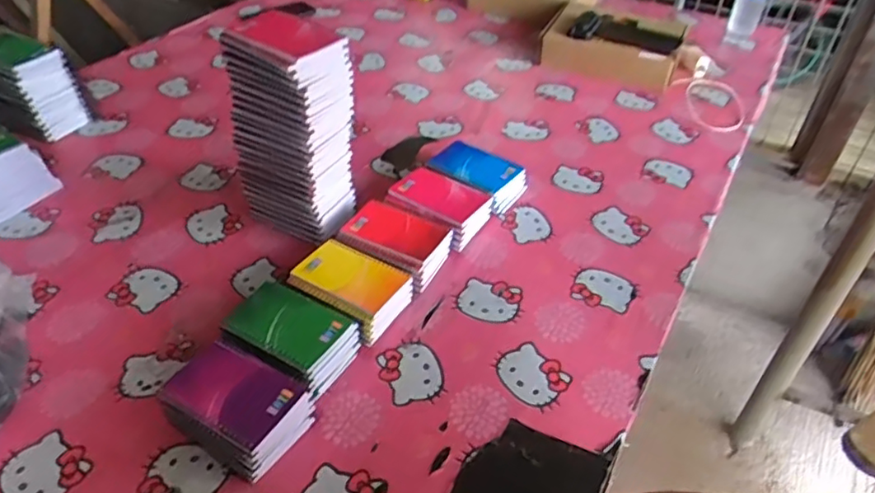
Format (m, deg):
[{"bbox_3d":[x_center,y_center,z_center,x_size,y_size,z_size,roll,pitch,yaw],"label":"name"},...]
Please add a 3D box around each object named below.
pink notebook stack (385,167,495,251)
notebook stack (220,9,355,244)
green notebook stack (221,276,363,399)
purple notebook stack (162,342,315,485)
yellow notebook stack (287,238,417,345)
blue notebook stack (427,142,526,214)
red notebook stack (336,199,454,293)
[{"bbox_3d":[0.003,-0.057,0.919,0.141,0.053,0.104,29,48,28],"label":"pink notebook stack"},{"bbox_3d":[-0.187,-0.146,0.836,0.138,0.289,0.102,24,45,23],"label":"notebook stack"},{"bbox_3d":[-0.170,0.105,0.723,0.141,0.057,0.097,23,45,22],"label":"green notebook stack"},{"bbox_3d":[-0.208,0.166,0.648,0.144,0.054,0.095,22,45,21],"label":"purple notebook stack"},{"bbox_3d":[-0.110,0.052,0.789,0.143,0.048,0.097,25,46,24],"label":"yellow notebook stack"},{"bbox_3d":[0.060,-0.106,0.969,0.139,0.050,0.098,25,46,24],"label":"blue notebook stack"},{"bbox_3d":[-0.059,-0.006,0.854,0.142,0.054,0.095,19,44,19],"label":"red notebook stack"}]

